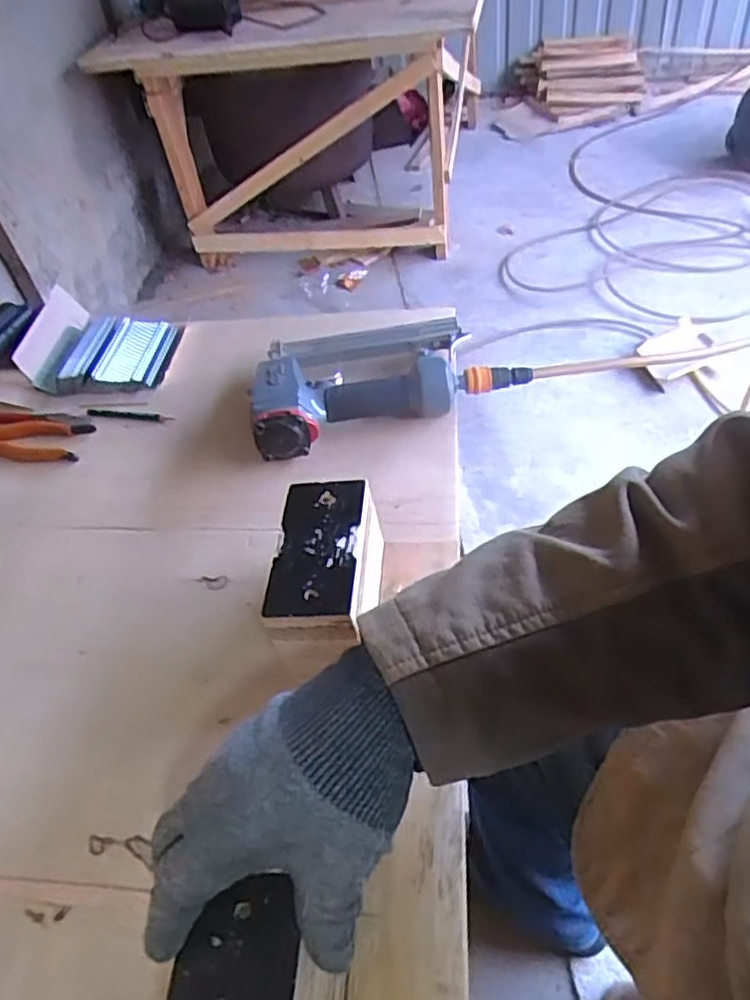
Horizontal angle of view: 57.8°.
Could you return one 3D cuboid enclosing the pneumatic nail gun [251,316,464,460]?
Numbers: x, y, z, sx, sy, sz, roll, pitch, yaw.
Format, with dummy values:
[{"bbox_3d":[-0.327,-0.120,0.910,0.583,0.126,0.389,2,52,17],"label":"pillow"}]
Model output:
[{"bbox_3d":[-0.014,-0.130,0.699,0.230,0.058,0.161,-12,48,-4],"label":"pneumatic nail gun"}]

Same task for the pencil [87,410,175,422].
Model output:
[{"bbox_3d":[-0.262,-0.091,0.727,0.104,0.004,0.011,6,49,13],"label":"pencil"}]

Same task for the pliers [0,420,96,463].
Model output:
[{"bbox_3d":[-0.395,-0.063,0.719,0.187,0.010,0.056,2,48,9],"label":"pliers"}]

